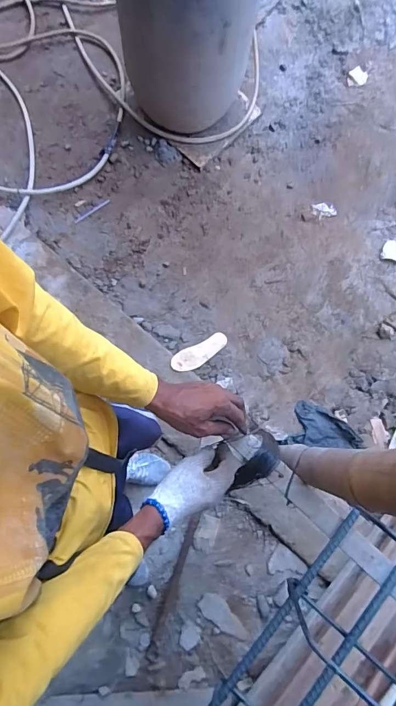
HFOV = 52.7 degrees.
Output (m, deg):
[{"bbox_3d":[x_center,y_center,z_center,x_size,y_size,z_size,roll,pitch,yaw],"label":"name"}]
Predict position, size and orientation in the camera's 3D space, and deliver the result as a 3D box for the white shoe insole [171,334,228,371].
[{"bbox_3d":[0.010,0.000,1.583,0.249,0.015,0.083,-26,80,-16],"label":"white shoe insole"}]

